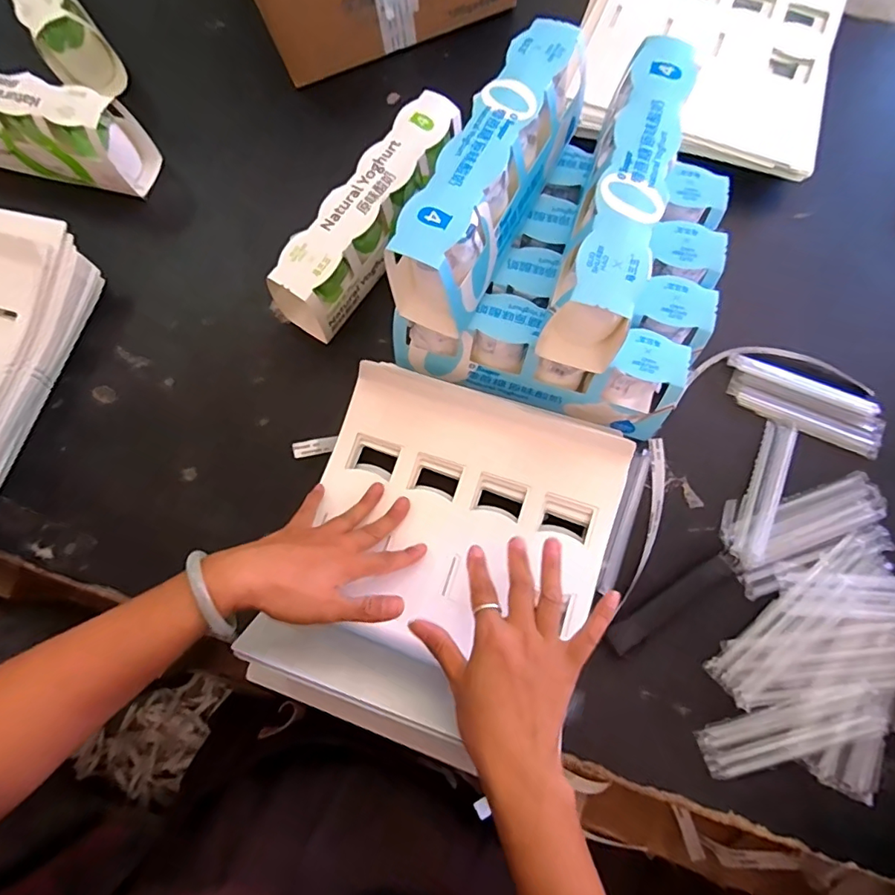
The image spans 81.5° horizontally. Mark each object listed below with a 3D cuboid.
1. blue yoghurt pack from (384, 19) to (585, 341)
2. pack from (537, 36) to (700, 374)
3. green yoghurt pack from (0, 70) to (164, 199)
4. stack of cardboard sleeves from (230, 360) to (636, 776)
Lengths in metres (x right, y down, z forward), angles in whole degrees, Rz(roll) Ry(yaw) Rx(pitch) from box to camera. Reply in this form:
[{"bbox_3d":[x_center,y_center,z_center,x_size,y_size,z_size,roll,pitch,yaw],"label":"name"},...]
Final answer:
[{"bbox_3d":[0.039,-0.238,0.465,0.071,0.106,0.266,26,77,8],"label":"blue yoghurt pack"},{"bbox_3d":[0.143,-0.197,0.444,0.060,0.091,0.298,17,76,6],"label":"pack"},{"bbox_3d":[-0.499,-0.384,0.618,0.264,0.111,0.078,11,75,4],"label":"green yoghurt pack"},{"bbox_3d":[-0.002,0.102,0.486,0.278,0.041,0.325,19,76,6],"label":"stack of cardboard sleeves"}]

